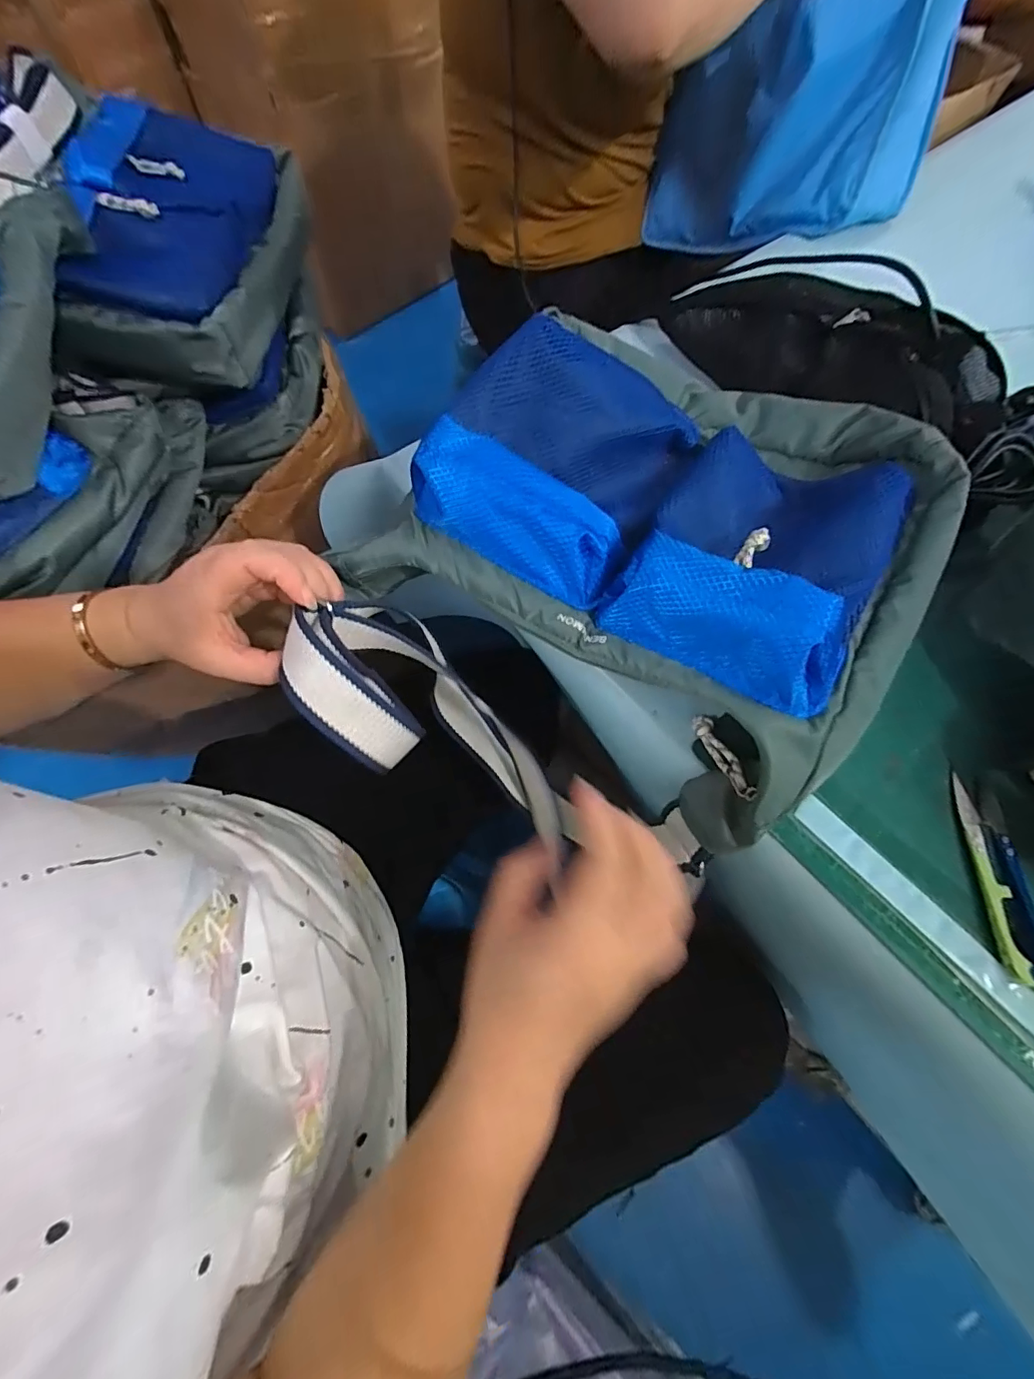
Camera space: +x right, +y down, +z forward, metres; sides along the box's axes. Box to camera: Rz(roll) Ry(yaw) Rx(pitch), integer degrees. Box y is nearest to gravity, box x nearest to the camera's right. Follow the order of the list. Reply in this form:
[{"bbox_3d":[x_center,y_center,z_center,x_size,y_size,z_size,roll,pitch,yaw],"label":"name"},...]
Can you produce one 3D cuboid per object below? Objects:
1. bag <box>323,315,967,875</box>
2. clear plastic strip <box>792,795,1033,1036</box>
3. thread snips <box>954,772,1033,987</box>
[{"bbox_3d":[0.097,-0.105,0.337,0.310,0.112,0.313,39,72,14],"label":"bag"},{"bbox_3d":[0.243,0.141,0.275,0.021,0.005,0.207,-37,70,-17],"label":"clear plastic strip"},{"bbox_3d":[0.277,0.105,0.288,0.022,0.016,0.109,5,67,1],"label":"thread snips"}]

